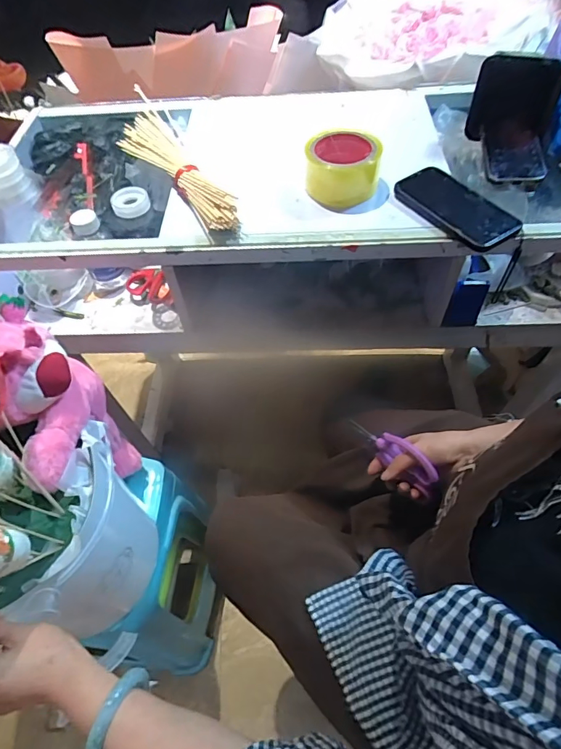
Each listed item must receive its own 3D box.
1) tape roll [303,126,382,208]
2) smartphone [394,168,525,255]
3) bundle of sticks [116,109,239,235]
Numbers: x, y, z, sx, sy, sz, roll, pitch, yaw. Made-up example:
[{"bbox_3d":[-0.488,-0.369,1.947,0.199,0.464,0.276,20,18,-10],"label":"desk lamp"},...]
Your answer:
[{"bbox_3d":[0.085,-0.284,0.600,0.094,0.059,0.096,-2,56,3],"label":"tape roll"},{"bbox_3d":[0.226,-0.216,0.567,0.086,0.016,0.159,-36,61,-18],"label":"smartphone"},{"bbox_3d":[-0.143,-0.303,0.630,0.077,0.035,0.330,-32,60,-17],"label":"bundle of sticks"}]

